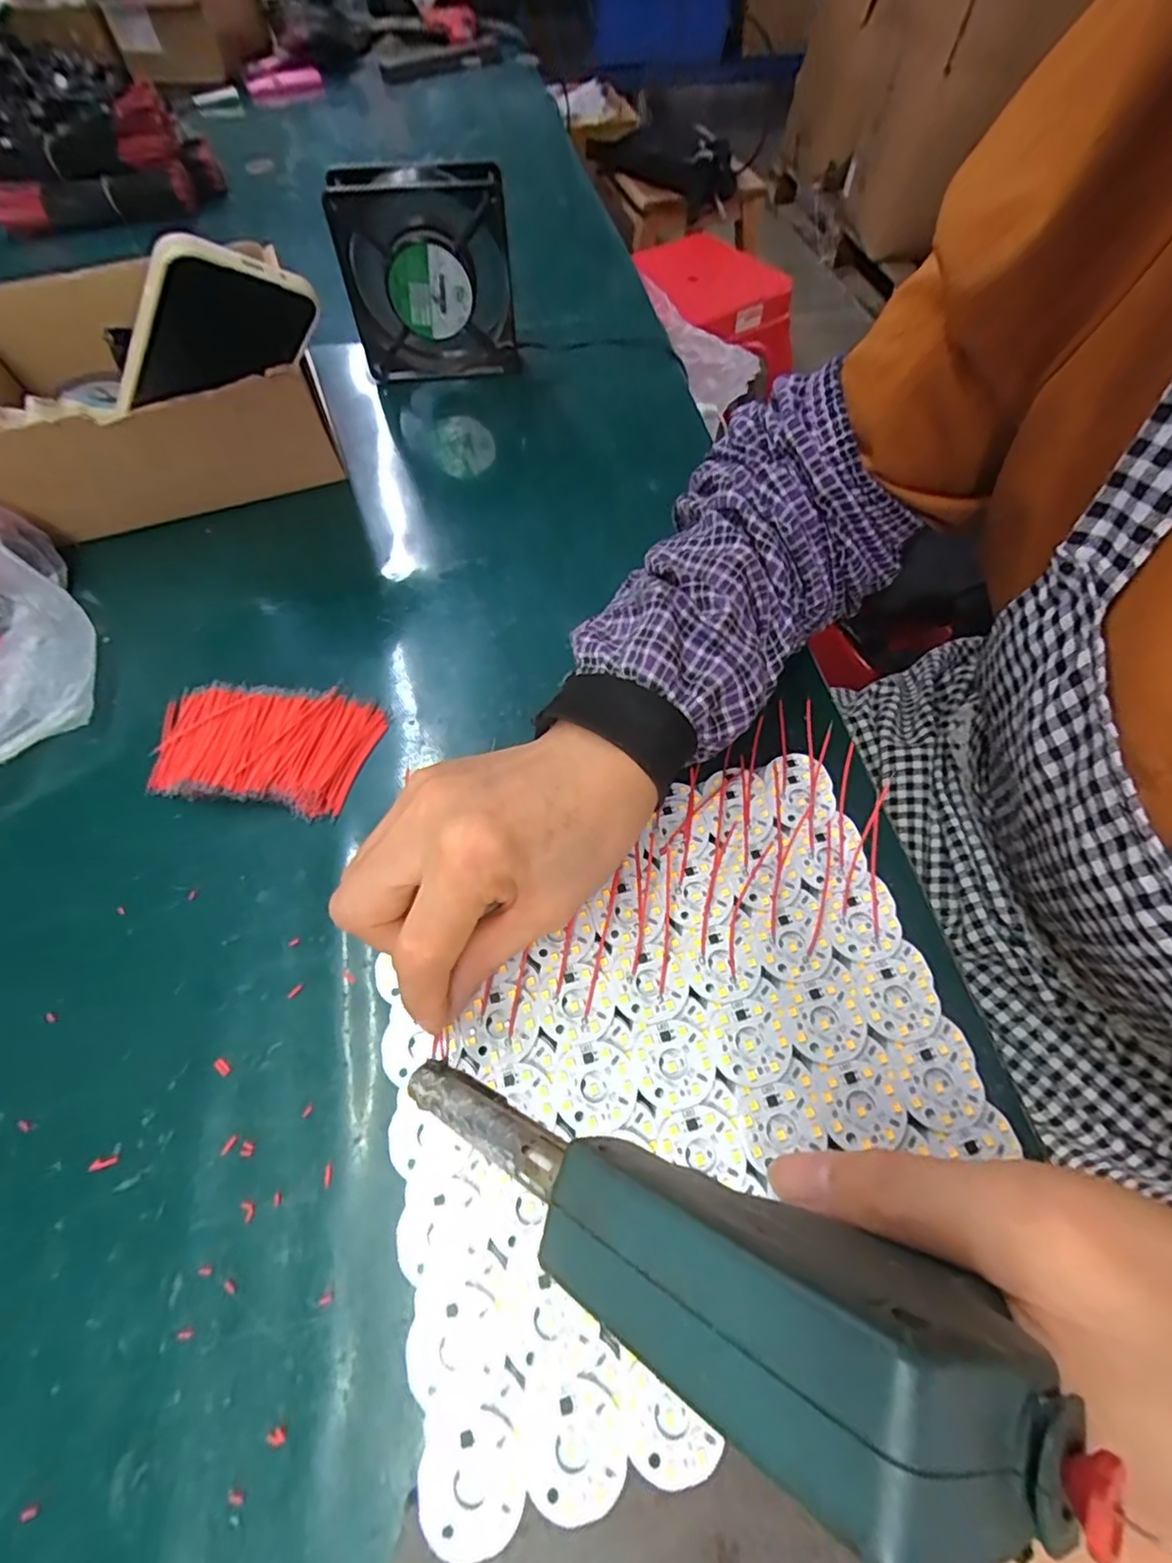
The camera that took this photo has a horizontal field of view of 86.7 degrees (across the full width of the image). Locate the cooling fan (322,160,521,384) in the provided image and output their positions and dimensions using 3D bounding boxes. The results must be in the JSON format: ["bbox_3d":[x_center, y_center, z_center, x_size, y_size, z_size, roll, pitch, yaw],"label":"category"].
[{"bbox_3d":[-0.118,-0.375,0.466,0.121,0.123,0.033,-12,60,-6],"label":"cooling fan"}]

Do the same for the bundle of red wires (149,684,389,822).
[{"bbox_3d":[-0.173,-0.020,0.334,0.114,0.015,0.070,8,60,6],"label":"bundle of red wires"}]

